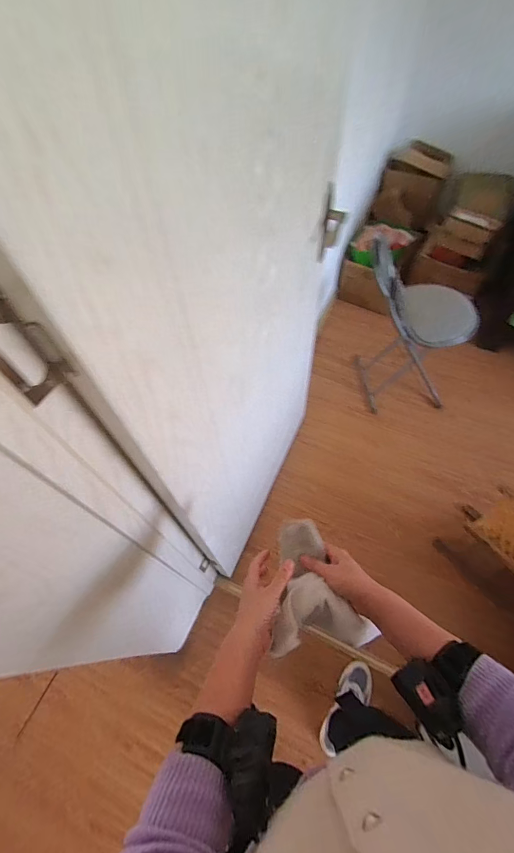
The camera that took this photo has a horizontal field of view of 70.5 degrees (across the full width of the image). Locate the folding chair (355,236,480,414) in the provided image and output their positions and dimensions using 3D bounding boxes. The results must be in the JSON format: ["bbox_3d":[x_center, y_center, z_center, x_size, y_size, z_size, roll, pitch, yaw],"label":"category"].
[{"bbox_3d":[0.691,-0.496,1.642,0.476,0.825,0.389,-3,58,-1],"label":"folding chair"}]

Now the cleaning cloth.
[{"bbox_3d":[0.096,0.236,0.554,0.129,0.068,0.195,5,59,4],"label":"cleaning cloth"}]

